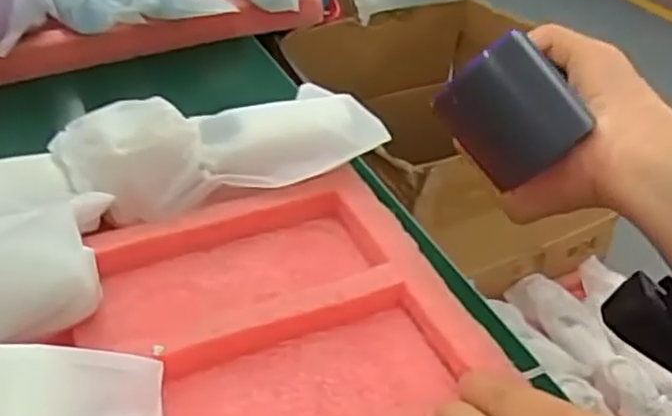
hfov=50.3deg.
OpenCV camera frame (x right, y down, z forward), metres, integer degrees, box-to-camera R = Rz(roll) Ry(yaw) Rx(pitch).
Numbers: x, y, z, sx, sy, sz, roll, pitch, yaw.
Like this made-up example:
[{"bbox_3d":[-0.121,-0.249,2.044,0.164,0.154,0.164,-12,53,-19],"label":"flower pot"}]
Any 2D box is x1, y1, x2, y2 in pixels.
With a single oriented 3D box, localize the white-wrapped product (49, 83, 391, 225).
[{"bbox_3d":[-0.064,-0.035,0.409,0.177,0.041,0.062,-8,39,-10],"label":"white-wrapped product"}]

